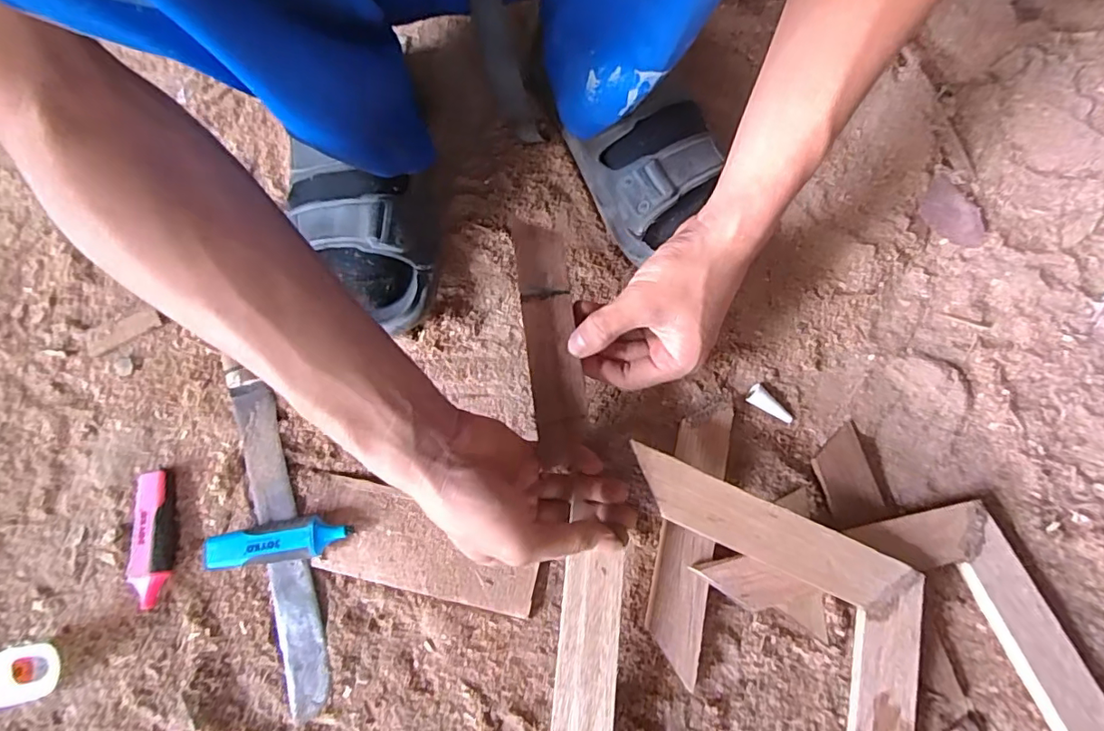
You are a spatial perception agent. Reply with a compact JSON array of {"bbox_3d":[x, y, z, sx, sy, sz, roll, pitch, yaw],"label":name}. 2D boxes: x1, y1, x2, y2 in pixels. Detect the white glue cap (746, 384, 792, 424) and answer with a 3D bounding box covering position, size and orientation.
[{"bbox_3d":[0.166,0.029,0.398,0.036,0.012,0.016,32,77,11],"label":"white glue cap"}]

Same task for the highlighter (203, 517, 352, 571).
[{"bbox_3d":[-0.190,0.123,0.371,0.095,0.023,0.027,-8,73,0],"label":"highlighter"}]

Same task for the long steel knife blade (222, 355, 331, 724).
[{"bbox_3d":[-0.198,0.113,0.376,0.031,0.009,0.250,-20,75,-5],"label":"long steel knife blade"}]

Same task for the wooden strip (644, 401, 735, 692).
[{"bbox_3d":[0.095,0.112,0.367,0.036,0.022,0.179,14,74,6],"label":"wooden strip"}]

